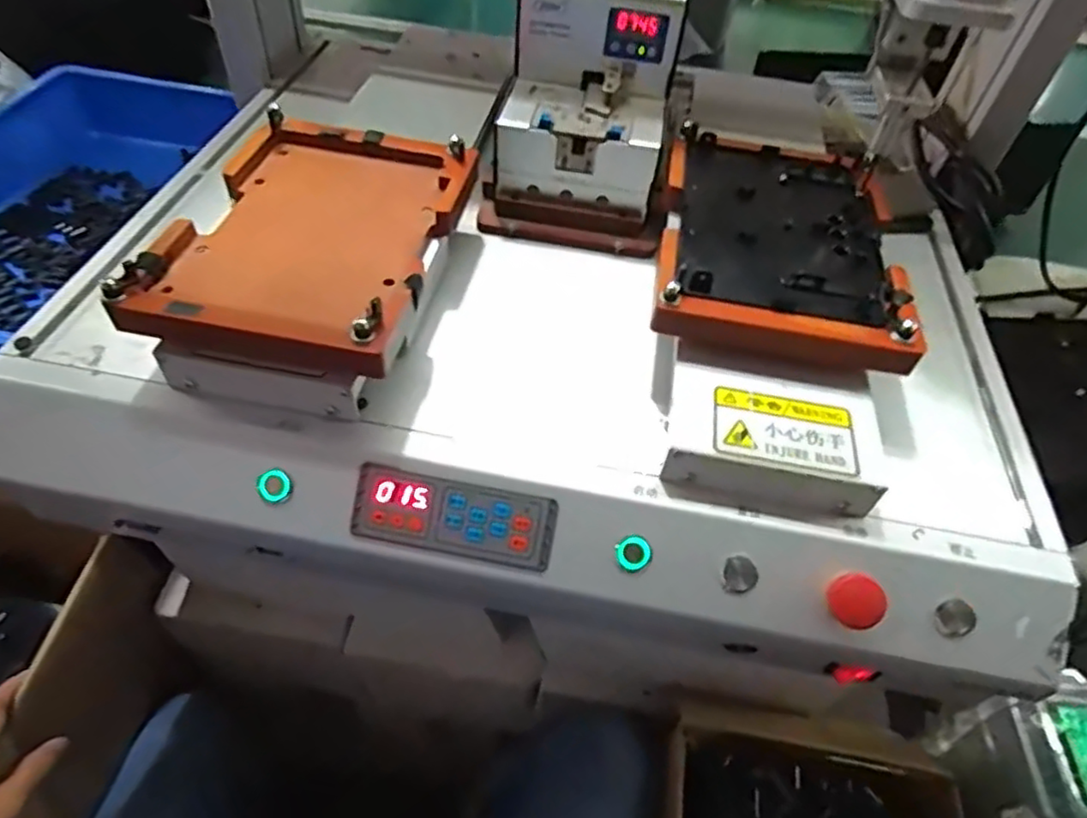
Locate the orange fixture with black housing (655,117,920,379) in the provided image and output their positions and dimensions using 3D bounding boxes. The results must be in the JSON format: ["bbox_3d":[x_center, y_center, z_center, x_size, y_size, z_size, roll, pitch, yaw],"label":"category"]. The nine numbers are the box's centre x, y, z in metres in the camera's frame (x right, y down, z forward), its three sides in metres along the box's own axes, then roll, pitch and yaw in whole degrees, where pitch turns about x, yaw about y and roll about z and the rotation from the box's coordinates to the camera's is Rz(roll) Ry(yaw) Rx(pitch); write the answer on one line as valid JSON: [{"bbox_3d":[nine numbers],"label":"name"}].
[{"bbox_3d":[0.161,-0.114,0.472,0.166,0.042,0.227,12,50,5],"label":"orange fixture with black housing"}]

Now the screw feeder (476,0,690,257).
[{"bbox_3d":[0.036,-0.257,0.544,0.135,0.159,0.179,7,50,0],"label":"screw feeder"}]

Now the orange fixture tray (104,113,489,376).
[{"bbox_3d":[-0.148,-0.122,0.443,0.165,0.039,0.224,9,50,2],"label":"orange fixture tray"}]

